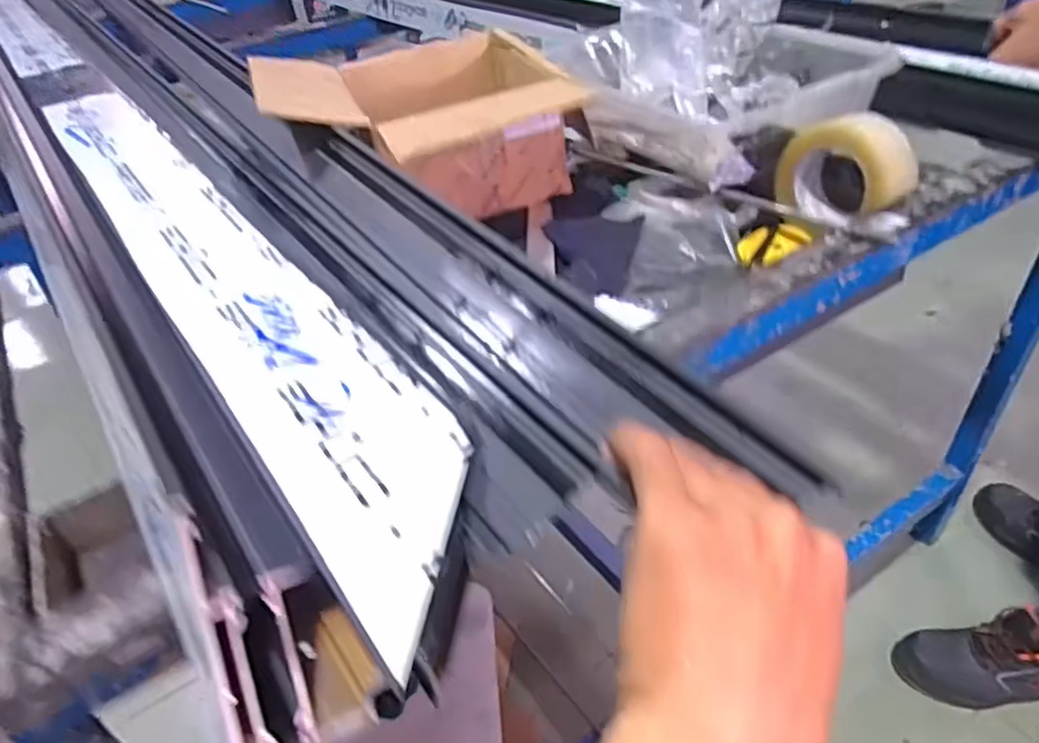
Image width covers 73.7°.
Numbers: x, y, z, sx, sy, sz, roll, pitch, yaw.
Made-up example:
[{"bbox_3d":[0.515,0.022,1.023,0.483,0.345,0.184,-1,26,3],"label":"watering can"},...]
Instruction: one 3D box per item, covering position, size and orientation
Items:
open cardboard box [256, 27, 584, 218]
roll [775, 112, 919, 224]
[{"bbox_3d":[-0.121,-0.296,0.807,0.307,0.147,0.256,-14,39,-10],"label":"open cardboard box"},{"bbox_3d":[0.328,-0.195,0.692,0.067,0.099,0.120,-26,42,-23],"label":"roll"}]

